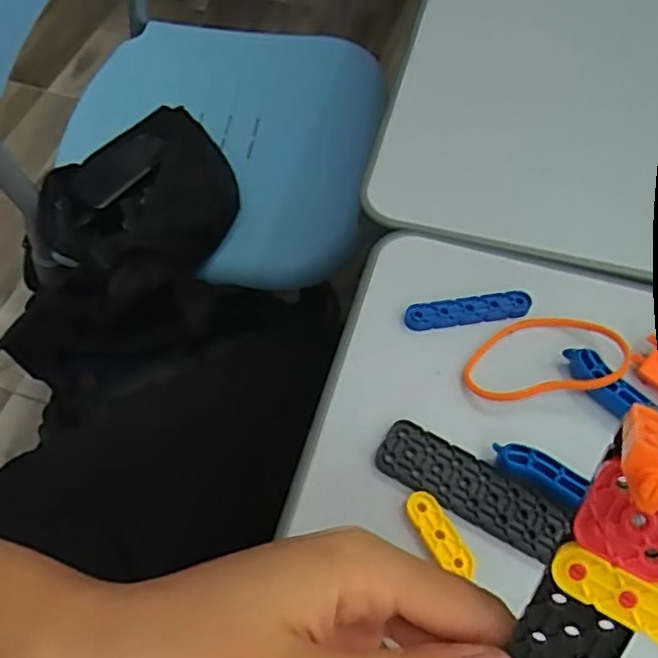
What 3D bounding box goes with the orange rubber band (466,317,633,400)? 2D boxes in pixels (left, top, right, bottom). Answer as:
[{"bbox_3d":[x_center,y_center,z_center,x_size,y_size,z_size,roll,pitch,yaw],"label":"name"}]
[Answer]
[{"bbox_3d":[0.100,0.012,0.317,0.074,0.004,0.046,-8,45,8],"label":"orange rubber band"}]

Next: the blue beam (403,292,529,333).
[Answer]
[{"bbox_3d":[0.068,-0.009,0.334,0.062,0.005,0.013,-8,59,-5],"label":"blue beam"}]

